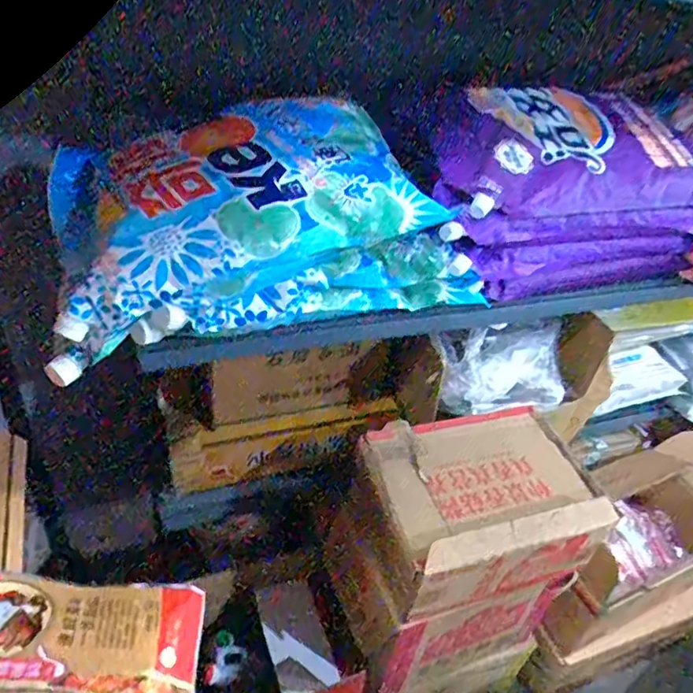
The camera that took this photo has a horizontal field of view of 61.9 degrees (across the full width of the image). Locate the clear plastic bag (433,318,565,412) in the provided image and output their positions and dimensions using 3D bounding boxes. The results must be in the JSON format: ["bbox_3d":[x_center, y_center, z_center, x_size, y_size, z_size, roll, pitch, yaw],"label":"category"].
[{"bbox_3d":[0.268,0.034,0.984,0.256,0.137,0.077,-7,40,-18],"label":"clear plastic bag"}]

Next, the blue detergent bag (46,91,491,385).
[{"bbox_3d":[-0.096,-0.185,0.808,0.545,0.228,0.232,-8,41,-20],"label":"blue detergent bag"}]

